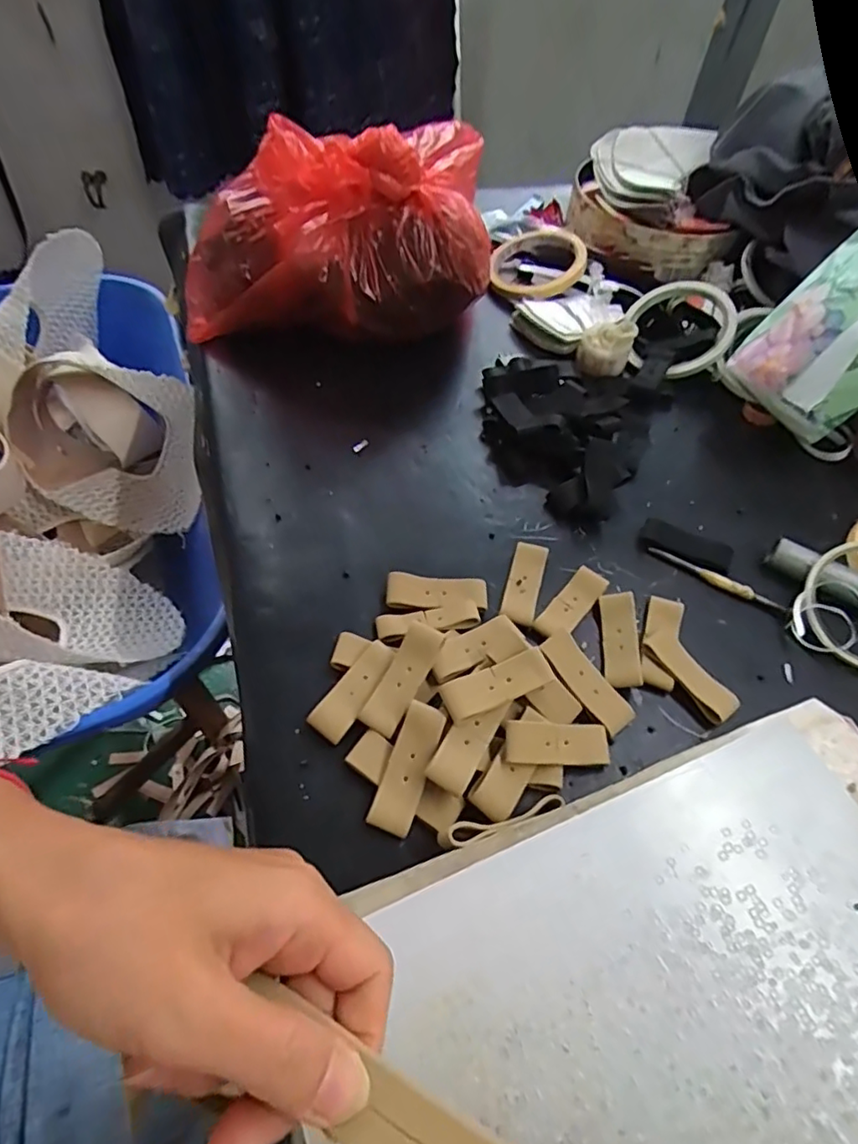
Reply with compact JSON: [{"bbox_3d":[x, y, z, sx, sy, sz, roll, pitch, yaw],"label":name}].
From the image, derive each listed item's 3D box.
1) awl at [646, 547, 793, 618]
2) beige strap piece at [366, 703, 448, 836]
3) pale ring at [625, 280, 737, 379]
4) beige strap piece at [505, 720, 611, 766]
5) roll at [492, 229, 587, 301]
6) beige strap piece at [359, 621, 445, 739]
[{"bbox_3d":[0.189,0.004,0.389,0.089,0.006,0.010,29,59,15],"label":"awl"},{"bbox_3d":[-0.011,0.097,0.294,0.021,0.005,0.062,18,73,9],"label":"beige strap piece"},{"bbox_3d":[0.213,-0.208,0.506,0.092,0.013,0.084,-6,72,19],"label":"pale ring"},{"bbox_3d":[0.067,0.089,0.308,0.060,0.004,0.021,8,71,-20],"label":"beige strap piece"},{"bbox_3d":[0.103,-0.297,0.568,0.089,0.014,0.095,-14,57,11],"label":"roll"},{"bbox_3d":[-0.014,0.057,0.318,0.021,0.006,0.061,26,72,14],"label":"beige strap piece"}]

